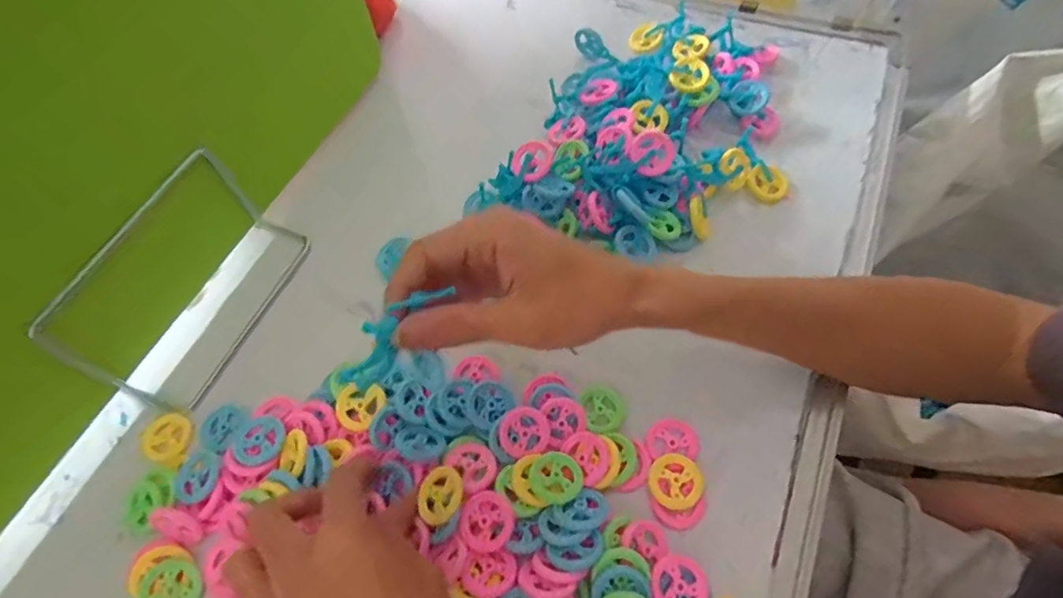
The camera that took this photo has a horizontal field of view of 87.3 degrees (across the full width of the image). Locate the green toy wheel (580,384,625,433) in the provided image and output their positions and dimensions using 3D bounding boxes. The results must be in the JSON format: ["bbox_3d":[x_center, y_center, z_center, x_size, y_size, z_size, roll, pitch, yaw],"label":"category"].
[{"bbox_3d":[0.044,0.066,0.341,0.026,0.004,0.029,-22,73,-19],"label":"green toy wheel"}]

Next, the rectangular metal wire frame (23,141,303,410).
[{"bbox_3d":[-0.221,-0.015,0.362,0.054,0.081,0.155,18,64,15],"label":"rectangular metal wire frame"}]

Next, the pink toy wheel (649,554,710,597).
[{"bbox_3d":[0.076,0.146,0.284,0.030,0.008,0.028,-2,61,4],"label":"pink toy wheel"}]

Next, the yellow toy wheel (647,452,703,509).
[{"bbox_3d":[0.081,0.102,0.314,0.029,0.006,0.029,-2,61,4],"label":"yellow toy wheel"}]

